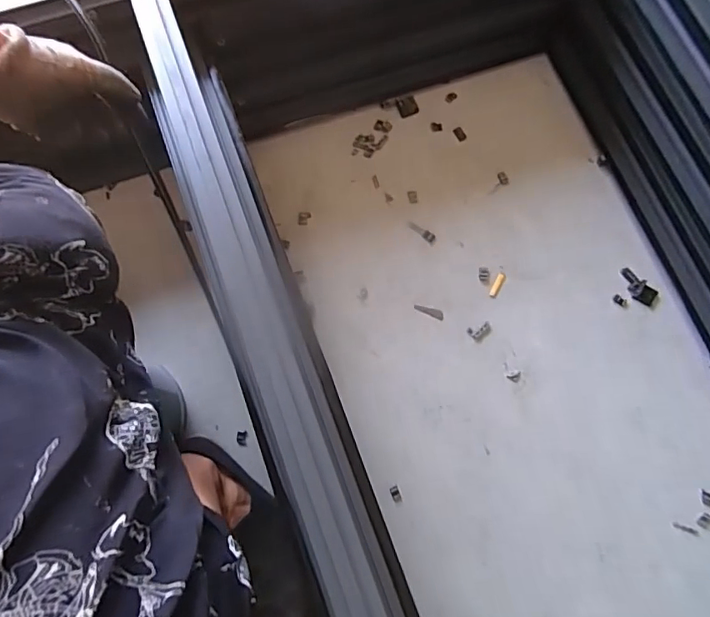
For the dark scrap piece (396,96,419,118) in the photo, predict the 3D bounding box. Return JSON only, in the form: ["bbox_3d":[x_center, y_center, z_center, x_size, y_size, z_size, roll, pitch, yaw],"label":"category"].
[{"bbox_3d":[0.079,-0.302,0.725,0.029,0.008,0.030,-23,78,-6],"label":"dark scrap piece"}]

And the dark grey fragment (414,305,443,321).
[{"bbox_3d":[0.102,0.004,0.661,0.041,0.004,0.013,21,77,4],"label":"dark grey fragment"}]

